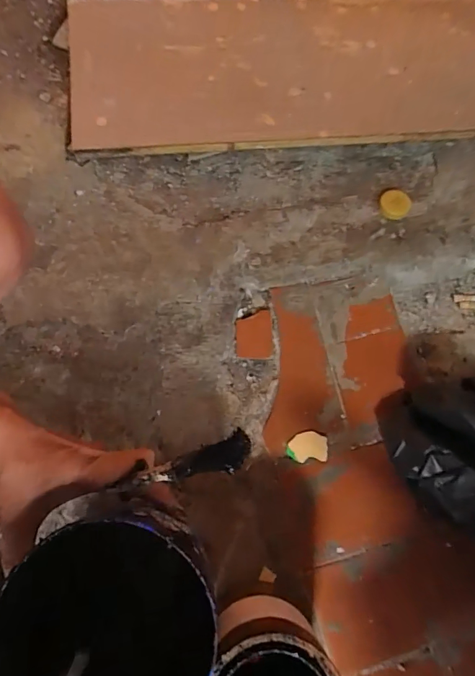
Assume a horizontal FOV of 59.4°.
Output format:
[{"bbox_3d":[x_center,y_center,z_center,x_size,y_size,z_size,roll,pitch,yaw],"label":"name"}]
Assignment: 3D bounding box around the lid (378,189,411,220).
[{"bbox_3d":[0.208,-0.176,0.551,0.039,0.006,0.043,15,73,1],"label":"lid"}]

